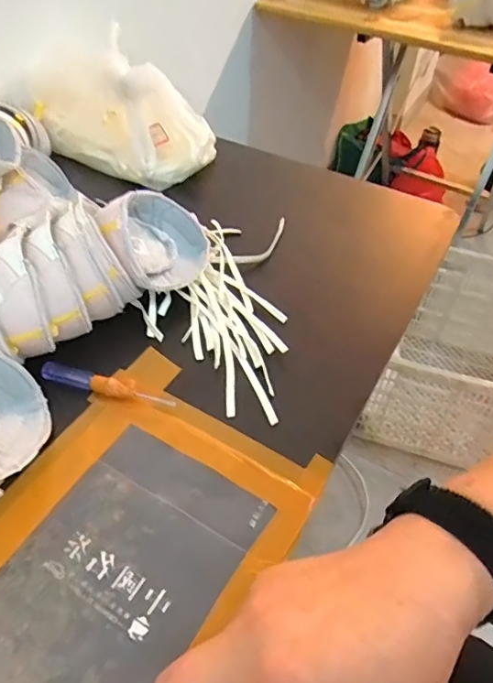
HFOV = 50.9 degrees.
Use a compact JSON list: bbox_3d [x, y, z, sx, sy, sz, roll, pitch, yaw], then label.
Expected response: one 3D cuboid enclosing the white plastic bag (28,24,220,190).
[{"bbox_3d":[-0.183,-0.320,0.704,0.295,0.105,0.130,31,55,23],"label":"white plastic bag"}]

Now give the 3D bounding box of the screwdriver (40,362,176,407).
[{"bbox_3d":[-0.122,0.037,0.452,0.124,0.012,0.017,15,50,10],"label":"screwdriver"}]

